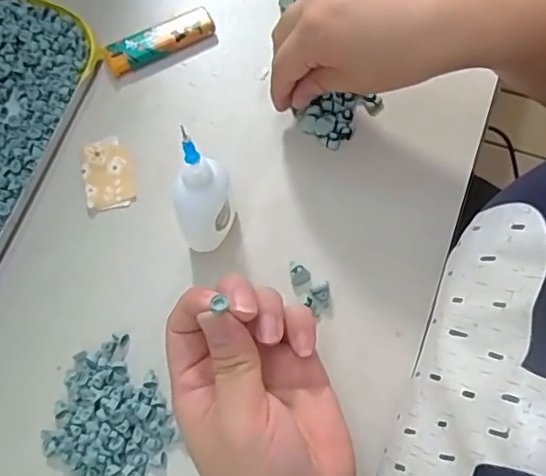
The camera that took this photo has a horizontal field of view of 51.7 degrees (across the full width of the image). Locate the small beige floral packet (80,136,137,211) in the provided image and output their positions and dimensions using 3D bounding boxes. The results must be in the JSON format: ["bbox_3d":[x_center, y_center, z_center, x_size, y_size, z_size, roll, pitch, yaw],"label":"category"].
[{"bbox_3d":[-0.108,-0.043,0.368,0.033,0.005,0.051,-10,71,-3],"label":"small beige floral packet"}]

